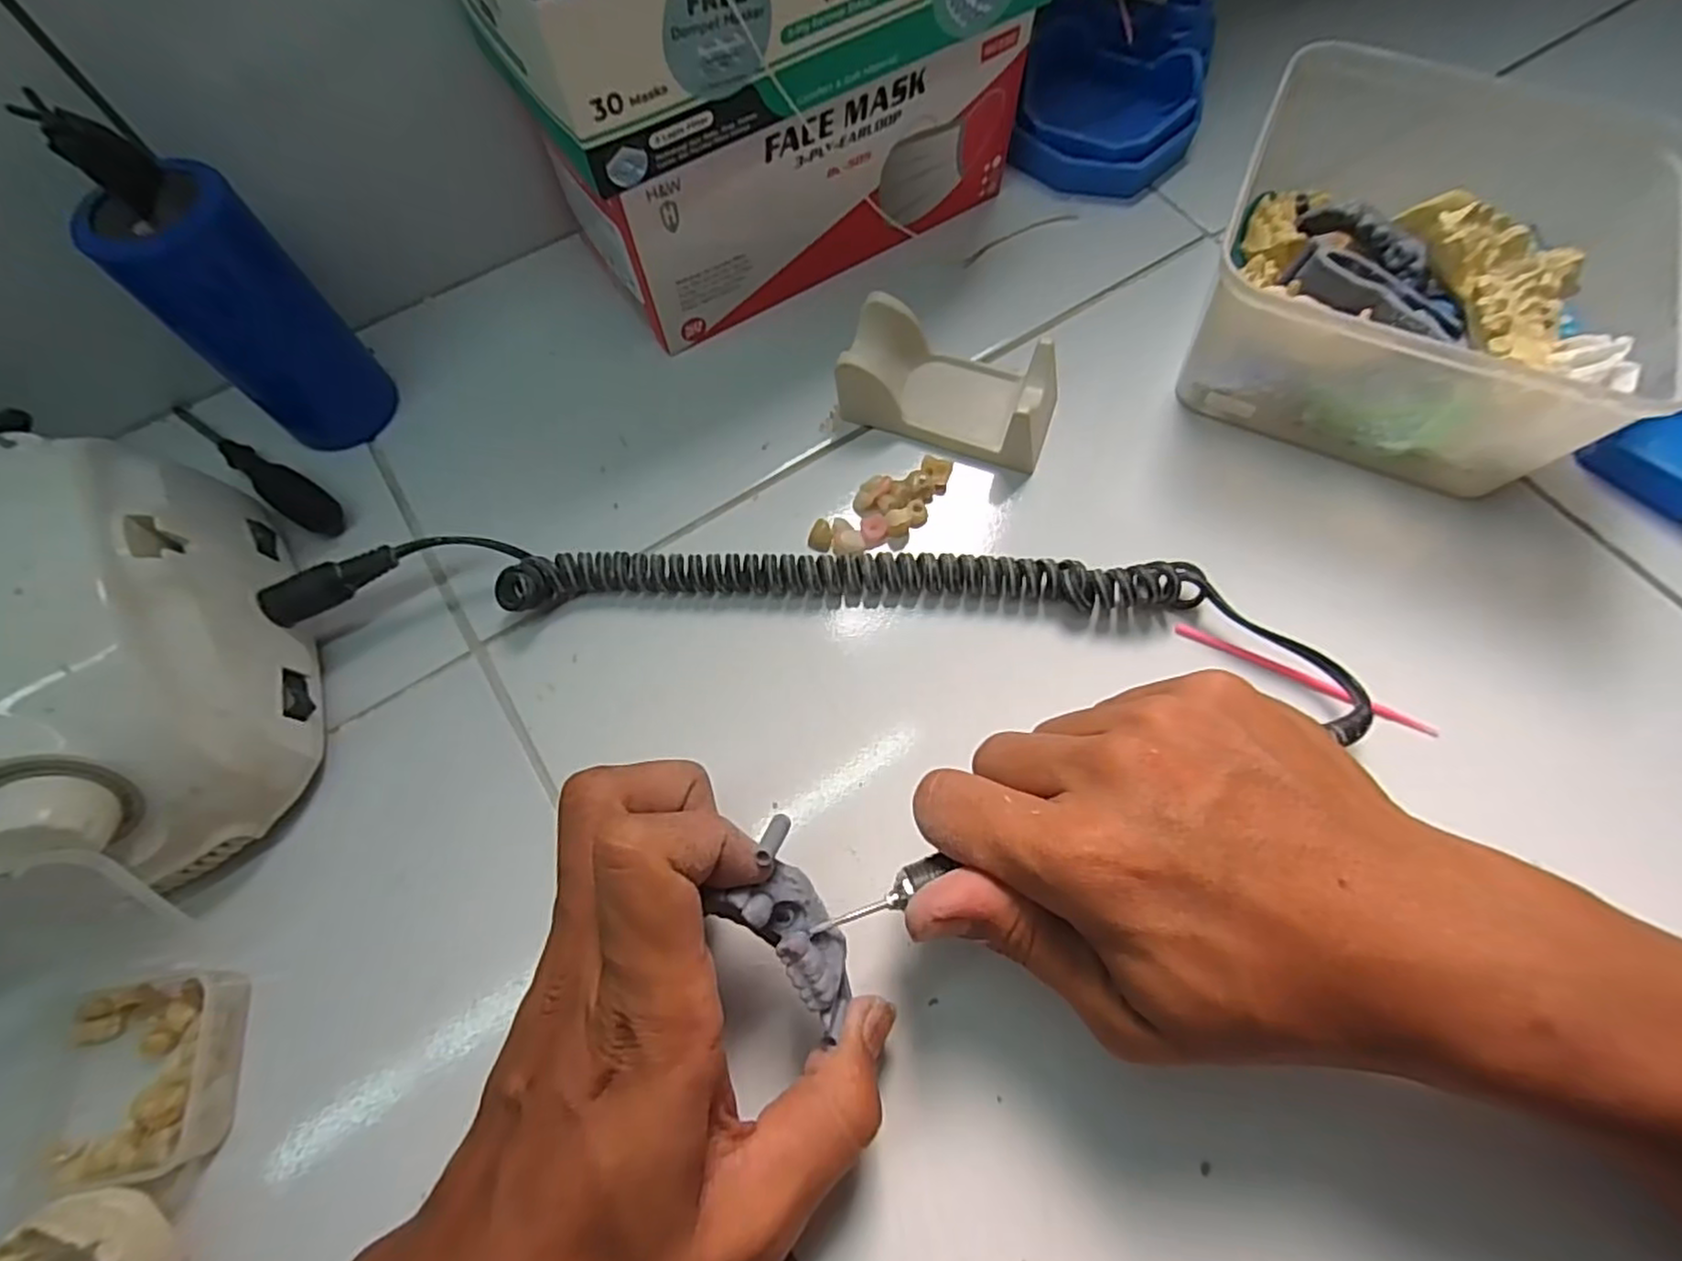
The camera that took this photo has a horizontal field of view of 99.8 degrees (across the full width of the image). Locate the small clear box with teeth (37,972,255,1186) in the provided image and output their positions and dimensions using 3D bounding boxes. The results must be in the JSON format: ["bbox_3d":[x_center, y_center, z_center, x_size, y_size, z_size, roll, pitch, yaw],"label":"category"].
[{"bbox_3d":[-0.218,0.138,0.221,0.052,0.021,0.053,-8,67,-3],"label":"small clear box with teeth"}]

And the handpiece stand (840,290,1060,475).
[{"bbox_3d":[0.047,-0.107,0.310,0.090,0.033,0.049,17,68,8],"label":"handpiece stand"}]

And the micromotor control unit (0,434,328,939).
[{"bbox_3d":[-0.245,0.020,0.235,0.101,0.084,0.147,-29,69,-11],"label":"micromotor control unit"}]

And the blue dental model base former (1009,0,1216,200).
[{"bbox_3d":[0.145,-0.290,0.374,0.092,0.024,0.116,12,88,4],"label":"blue dental model base former"}]

